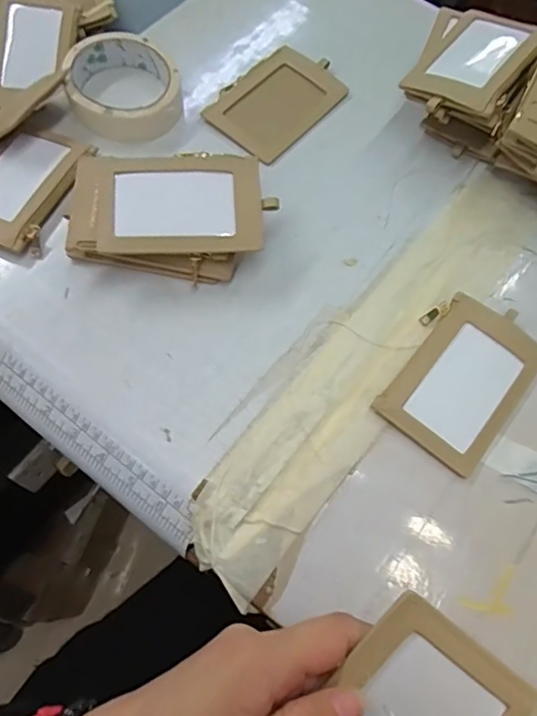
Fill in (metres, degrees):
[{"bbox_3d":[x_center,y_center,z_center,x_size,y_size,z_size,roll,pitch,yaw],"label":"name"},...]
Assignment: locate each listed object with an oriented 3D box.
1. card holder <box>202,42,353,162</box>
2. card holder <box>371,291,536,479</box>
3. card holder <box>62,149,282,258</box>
[{"bbox_3d":[0.008,-0.215,0.450,0.074,0.006,0.108,41,75,5],"label":"card holder"},{"bbox_3d":[0.130,0.012,0.358,0.079,0.013,0.110,36,71,13],"label":"card holder"},{"bbox_3d":[-0.069,-0.107,0.368,0.134,0.012,0.069,-2,82,-2],"label":"card holder"}]

